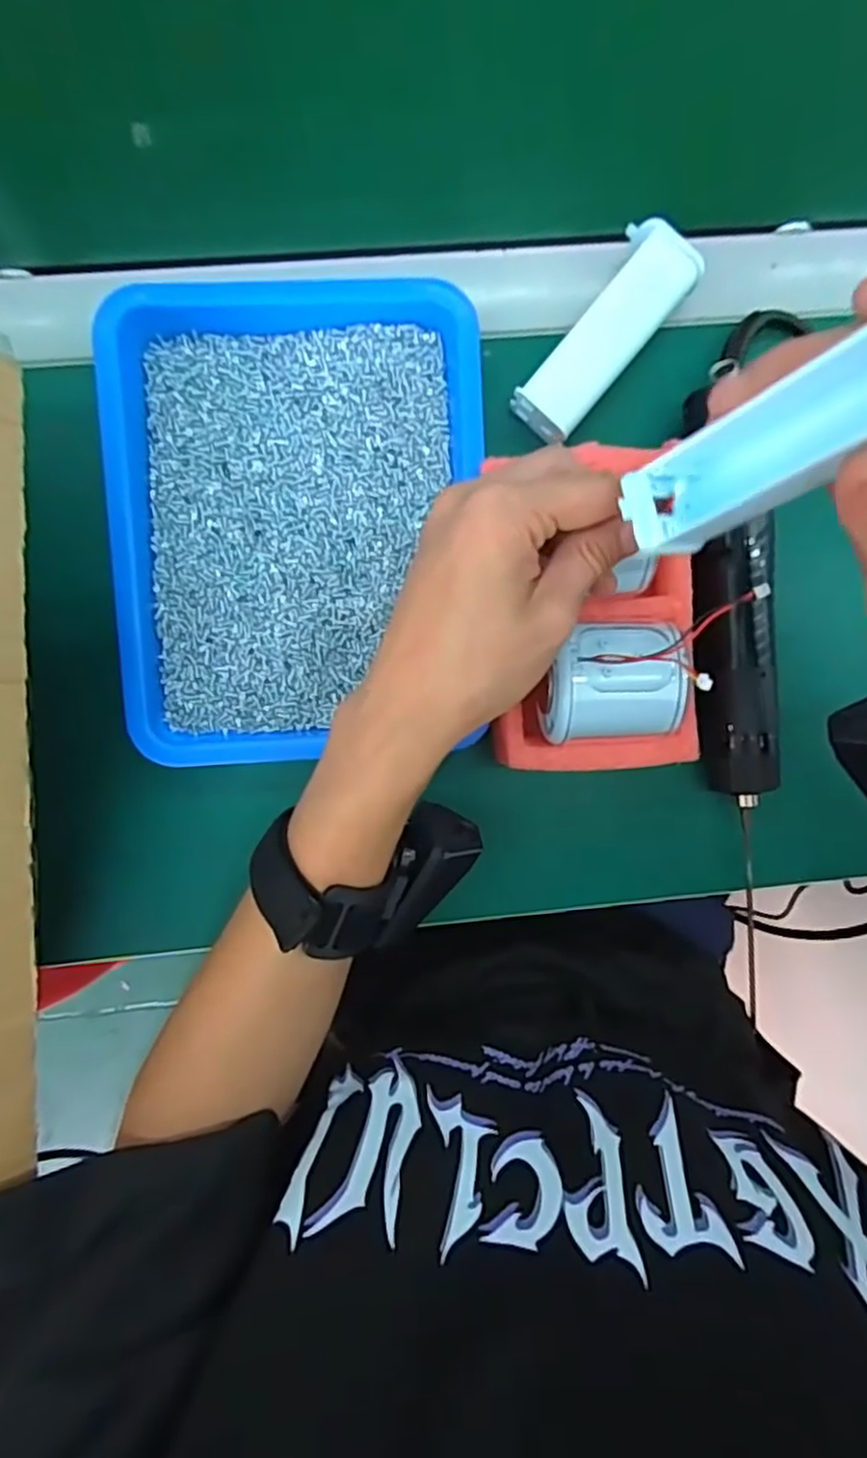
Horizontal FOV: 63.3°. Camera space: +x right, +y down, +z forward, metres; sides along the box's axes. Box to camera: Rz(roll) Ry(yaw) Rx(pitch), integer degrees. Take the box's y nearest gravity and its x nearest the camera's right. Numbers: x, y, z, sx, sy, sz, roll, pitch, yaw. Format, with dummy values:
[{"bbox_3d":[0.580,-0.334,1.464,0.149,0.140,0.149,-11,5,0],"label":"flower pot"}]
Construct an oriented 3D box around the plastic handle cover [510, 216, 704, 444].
[{"bbox_3d":[0.083,-0.187,0.336,0.039,0.018,0.105,34,92,-5],"label":"plastic handle cover"}]

